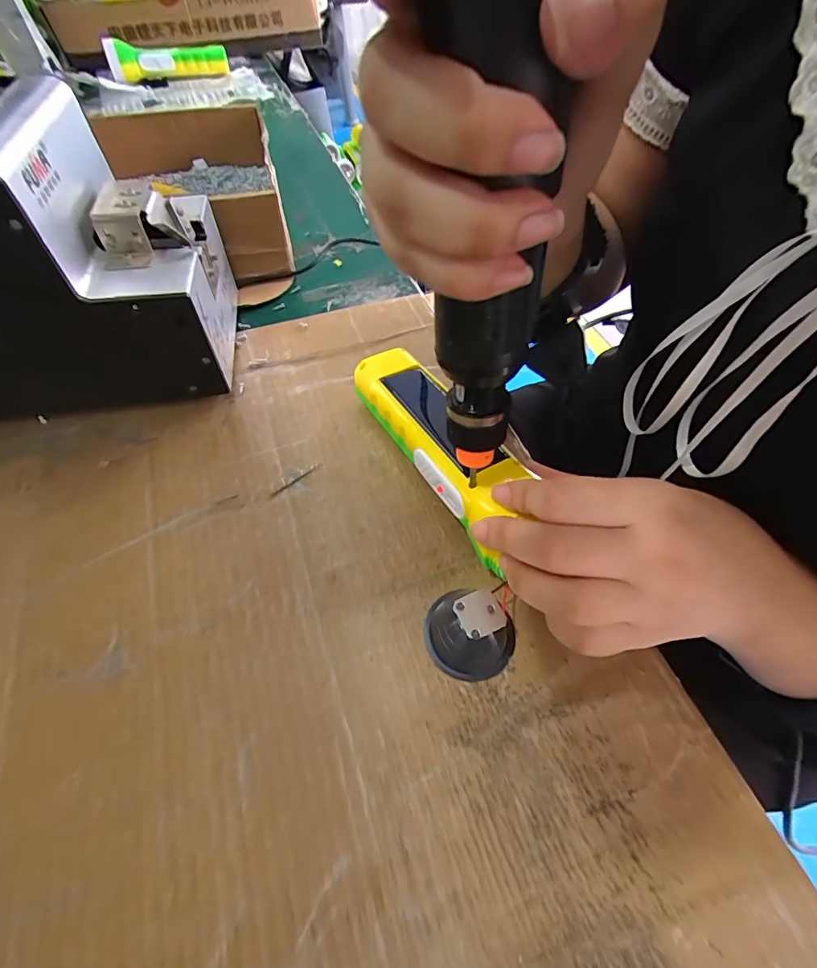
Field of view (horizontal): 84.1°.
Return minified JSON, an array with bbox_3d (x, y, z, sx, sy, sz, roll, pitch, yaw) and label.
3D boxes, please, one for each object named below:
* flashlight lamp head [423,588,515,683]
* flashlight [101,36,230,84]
[{"bbox_3d":[0.028,0.068,0.214,0.042,0.025,0.039,0,55,0],"label":"flashlight lamp head"},{"bbox_3d":[-0.360,-0.638,0.680,0.168,0.042,0.048,-19,57,-14],"label":"flashlight"}]

